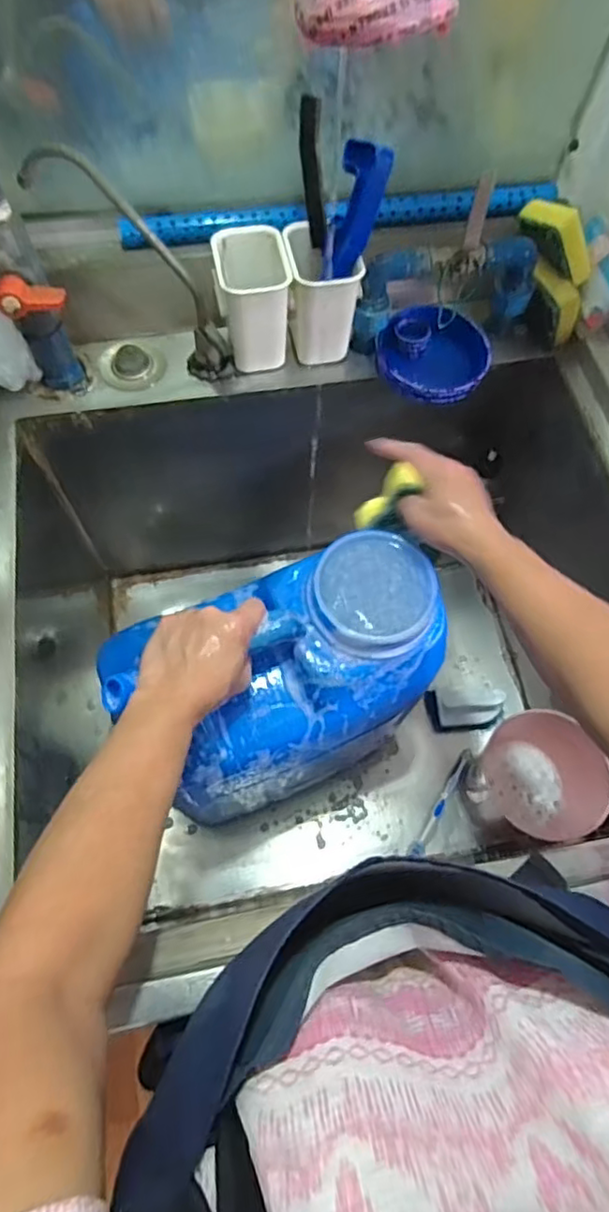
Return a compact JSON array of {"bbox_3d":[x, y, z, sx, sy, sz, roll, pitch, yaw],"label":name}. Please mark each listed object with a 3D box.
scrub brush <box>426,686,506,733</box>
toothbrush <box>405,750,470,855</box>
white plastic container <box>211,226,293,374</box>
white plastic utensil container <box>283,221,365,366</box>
[{"bbox_3d":[0.238,0.143,0.890,0.105,0.065,0.071,-12,67,-7],"label":"scrub brush"},{"bbox_3d":[0.195,0.278,0.862,0.019,0.010,0.168,31,69,11],"label":"toothbrush"},{"bbox_3d":[-0.055,-0.321,0.636,0.072,0.112,0.084,-9,67,-6],"label":"white plastic container"},{"bbox_3d":[0.017,-0.330,0.651,0.071,0.108,0.080,-7,67,-5],"label":"white plastic utensil container"}]

